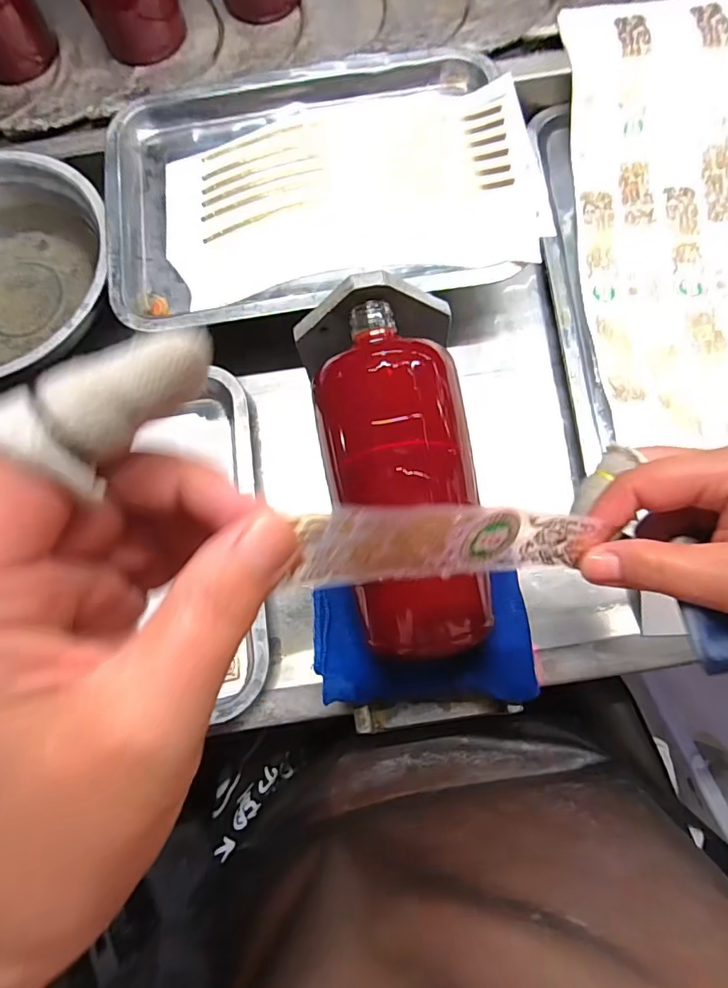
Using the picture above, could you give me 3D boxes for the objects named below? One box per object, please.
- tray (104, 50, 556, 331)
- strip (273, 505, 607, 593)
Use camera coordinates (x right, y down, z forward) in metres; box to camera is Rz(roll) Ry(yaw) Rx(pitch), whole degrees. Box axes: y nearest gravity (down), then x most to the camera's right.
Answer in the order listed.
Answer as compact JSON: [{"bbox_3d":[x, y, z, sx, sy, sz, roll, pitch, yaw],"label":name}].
[{"bbox_3d":[-0.038,-0.234,0.373,0.308,0.030,0.207,-7,80,1],"label":"tray"},{"bbox_3d":[0.039,0.018,0.179,0.139,0.032,0.004,2,34,-33],"label":"strip"}]

